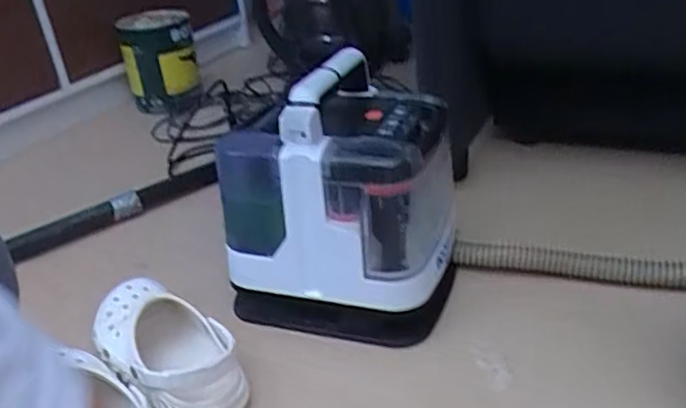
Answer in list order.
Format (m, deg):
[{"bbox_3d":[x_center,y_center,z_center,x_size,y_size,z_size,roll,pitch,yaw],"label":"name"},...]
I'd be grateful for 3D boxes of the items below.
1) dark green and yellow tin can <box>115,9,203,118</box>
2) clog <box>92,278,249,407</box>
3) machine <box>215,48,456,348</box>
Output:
[{"bbox_3d":[-0.353,-0.277,1.263,0.141,0.175,0.164,-16,30,-15],"label":"dark green and yellow tin can"},{"bbox_3d":[-0.186,0.161,0.673,0.223,0.069,0.104,19,40,40],"label":"clog"},{"bbox_3d":[-0.002,0.000,0.708,0.235,0.273,0.157,2,30,15],"label":"machine"}]

